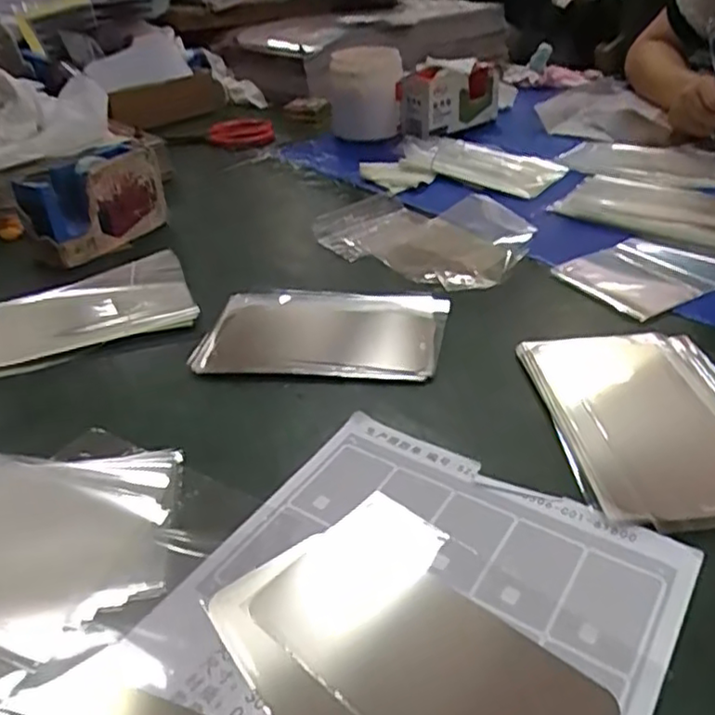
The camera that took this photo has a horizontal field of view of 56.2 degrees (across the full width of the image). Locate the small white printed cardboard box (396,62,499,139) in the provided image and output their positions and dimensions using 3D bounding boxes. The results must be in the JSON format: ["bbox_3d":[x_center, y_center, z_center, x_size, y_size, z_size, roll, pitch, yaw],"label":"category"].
[{"bbox_3d":[0.129,-0.359,0.926,0.149,0.075,0.060,-27,41,-30],"label":"small white printed cardboard box"}]

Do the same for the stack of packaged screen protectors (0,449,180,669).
[{"bbox_3d":[-0.198,0.095,0.363,0.189,0.010,0.126,0,35,5],"label":"stack of packaged screen protectors"}]

